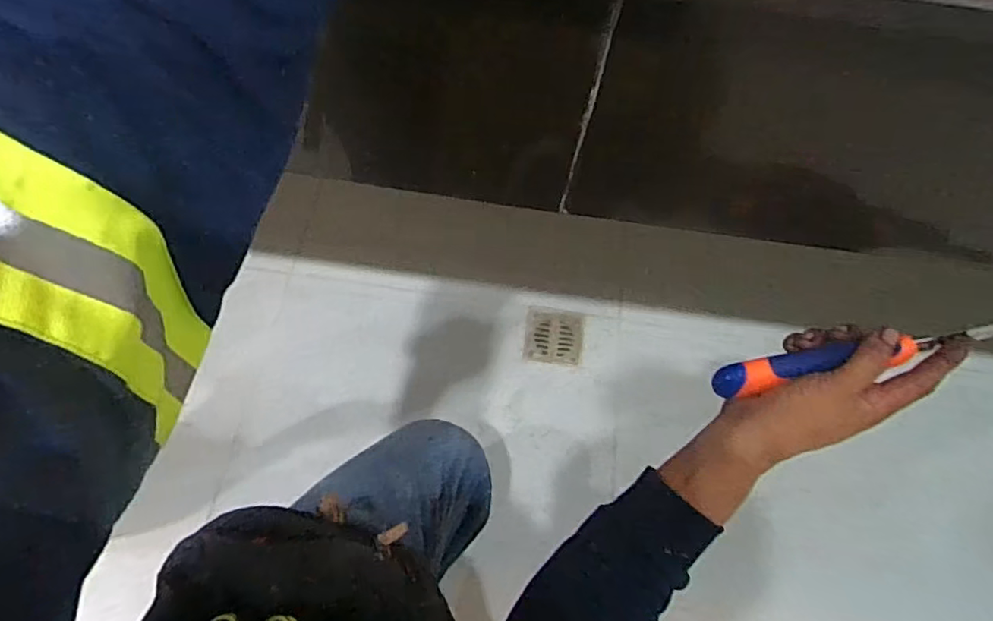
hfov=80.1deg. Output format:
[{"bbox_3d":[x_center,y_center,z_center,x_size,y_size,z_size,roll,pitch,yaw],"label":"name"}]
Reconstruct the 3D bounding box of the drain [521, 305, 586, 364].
[{"bbox_3d":[0.107,0.046,1.081,0.110,0.010,0.111,11,59,-8],"label":"drain"}]

